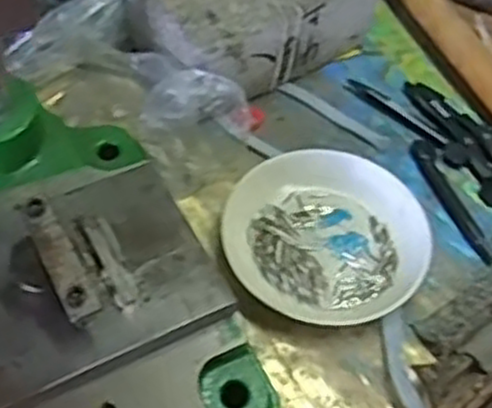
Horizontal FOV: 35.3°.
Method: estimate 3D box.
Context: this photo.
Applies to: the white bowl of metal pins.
[{"bbox_3d":[0.047,0.017,0.460,0.118,0.024,0.106,14,49,7],"label":"white bowl of metal pins"}]

